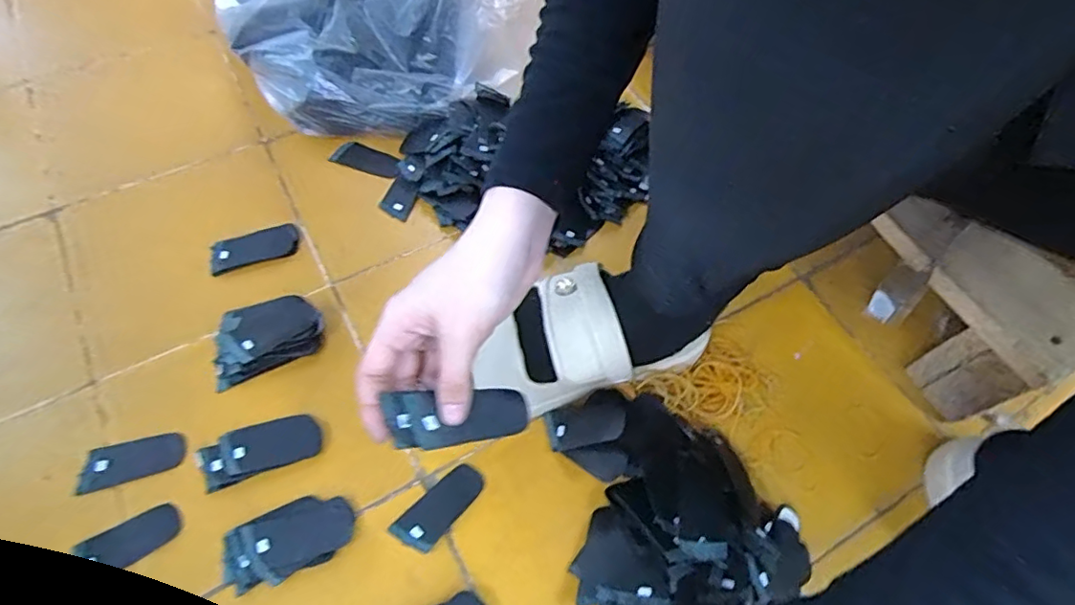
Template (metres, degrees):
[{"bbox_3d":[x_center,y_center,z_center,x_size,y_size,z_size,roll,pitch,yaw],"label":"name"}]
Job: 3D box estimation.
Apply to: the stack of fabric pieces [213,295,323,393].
[{"bbox_3d":[-0.232,0.027,0.481,0.090,0.022,0.059,-21,64,-15],"label":"stack of fabric pieces"}]

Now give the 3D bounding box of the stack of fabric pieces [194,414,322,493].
[{"bbox_3d":[-0.214,0.112,0.435,0.086,0.008,0.039,-18,63,-14],"label":"stack of fabric pieces"}]

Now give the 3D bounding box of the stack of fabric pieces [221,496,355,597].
[{"bbox_3d":[-0.179,0.170,0.407,0.085,0.011,0.049,-22,64,-16],"label":"stack of fabric pieces"}]

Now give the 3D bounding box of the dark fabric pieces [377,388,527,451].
[{"bbox_3d":[-0.046,0.068,0.339,0.078,0.010,0.032,-2,60,-15],"label":"dark fabric pieces"}]

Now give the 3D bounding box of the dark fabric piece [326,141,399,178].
[{"bbox_3d":[-0.179,-0.151,0.597,0.074,0.006,0.031,16,60,5],"label":"dark fabric piece"}]

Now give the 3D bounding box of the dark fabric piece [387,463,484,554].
[{"bbox_3d":[-0.075,0.155,0.432,0.033,0.004,0.072,39,65,17],"label":"dark fabric piece"}]

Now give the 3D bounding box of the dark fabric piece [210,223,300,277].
[{"bbox_3d":[-0.268,-0.052,0.537,0.081,0.010,0.033,-21,64,-15],"label":"dark fabric piece"}]

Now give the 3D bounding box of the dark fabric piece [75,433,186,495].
[{"bbox_3d":[-0.312,0.121,0.436,0.073,0.004,0.032,-14,62,-12],"label":"dark fabric piece"}]

